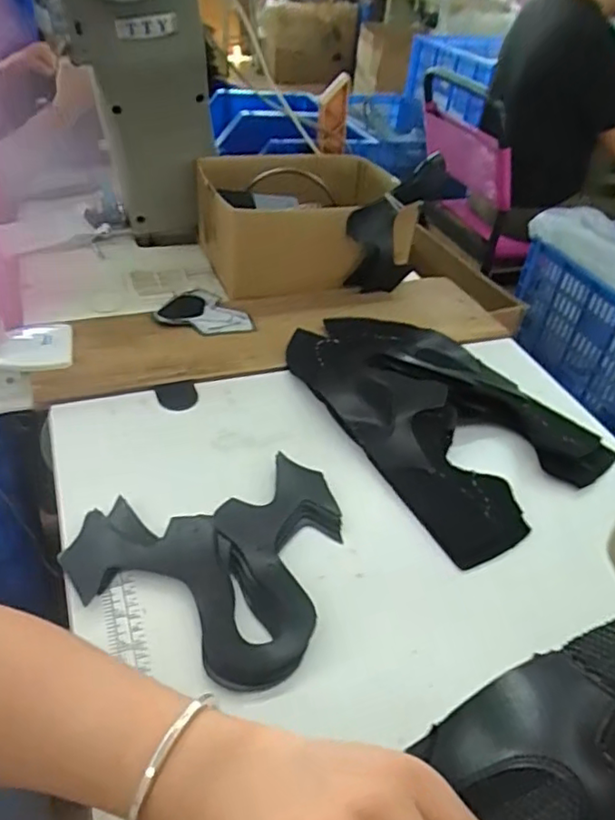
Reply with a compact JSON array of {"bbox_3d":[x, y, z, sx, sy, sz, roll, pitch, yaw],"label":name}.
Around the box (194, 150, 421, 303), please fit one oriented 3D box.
[{"bbox_3d":[-0.008,-0.265,0.862,0.272,0.116,0.193,-4,41,-12],"label":"box"}]

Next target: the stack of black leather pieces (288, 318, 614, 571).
[{"bbox_3d":[0.123,-0.013,0.637,0.195,0.037,0.348,-18,46,-26],"label":"stack of black leather pieces"}]

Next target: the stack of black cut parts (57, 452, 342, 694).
[{"bbox_3d":[-0.066,0.100,0.493,0.200,0.014,0.199,22,42,18],"label":"stack of black cut parts"}]

